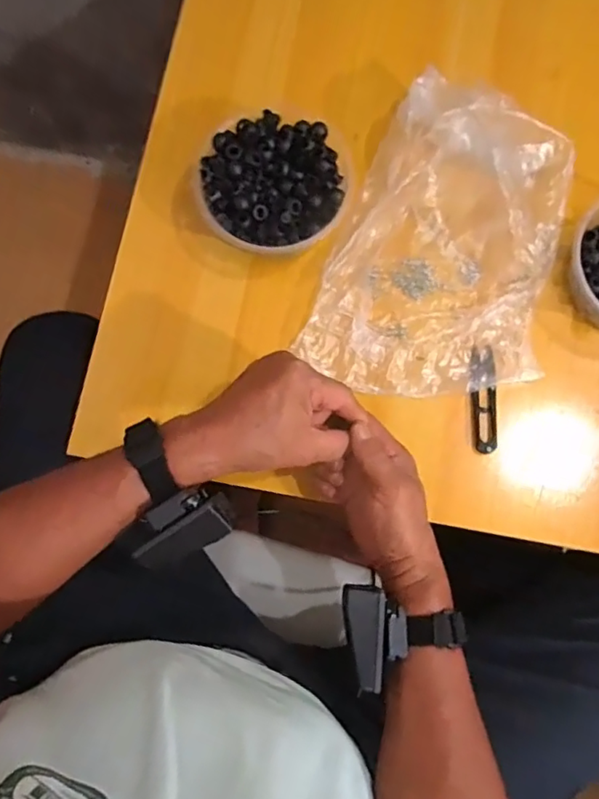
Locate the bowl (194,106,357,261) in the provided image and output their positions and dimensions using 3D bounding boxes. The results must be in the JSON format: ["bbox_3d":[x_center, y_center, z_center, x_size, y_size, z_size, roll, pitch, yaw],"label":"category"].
[{"bbox_3d":[-0.023,-0.197,0.517,0.134,0.058,0.131,0,79,0],"label":"bowl"}]

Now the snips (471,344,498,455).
[{"bbox_3d":[0.172,0.000,0.504,0.022,0.007,0.098,0,79,0],"label":"snips"}]

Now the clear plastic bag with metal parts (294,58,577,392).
[{"bbox_3d":[0.141,-0.140,0.498,0.198,0.072,0.284,22,80,4],"label":"clear plastic bag with metal parts"}]

